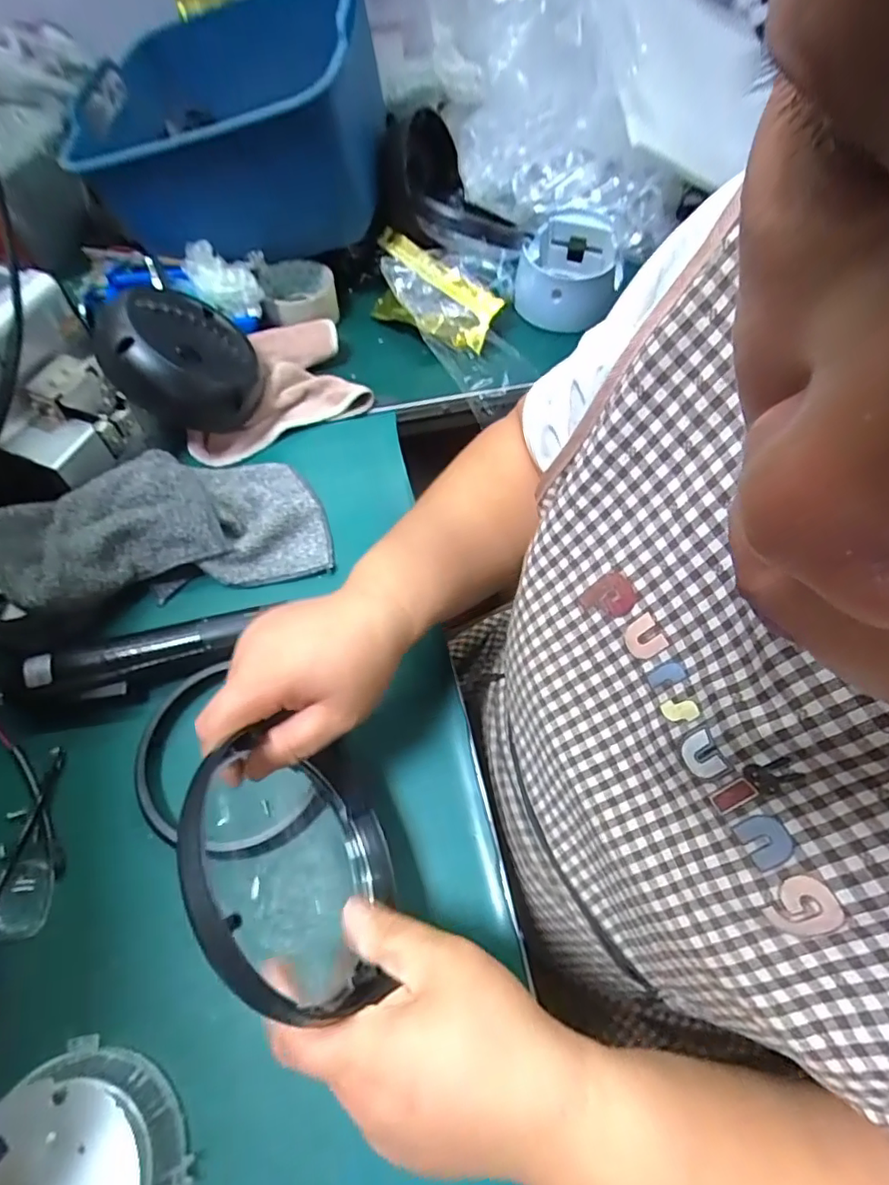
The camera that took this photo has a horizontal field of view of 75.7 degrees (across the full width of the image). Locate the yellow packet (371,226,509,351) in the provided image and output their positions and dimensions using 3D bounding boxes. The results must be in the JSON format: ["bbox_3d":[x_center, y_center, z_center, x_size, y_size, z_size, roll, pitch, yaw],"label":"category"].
[{"bbox_3d":[-0.020,-0.319,0.606,0.159,0.043,0.091,37,68,17],"label":"yellow packet"}]

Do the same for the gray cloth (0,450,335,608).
[{"bbox_3d":[-0.223,-0.056,0.461,0.246,0.057,0.121,-9,61,-23],"label":"gray cloth"}]

